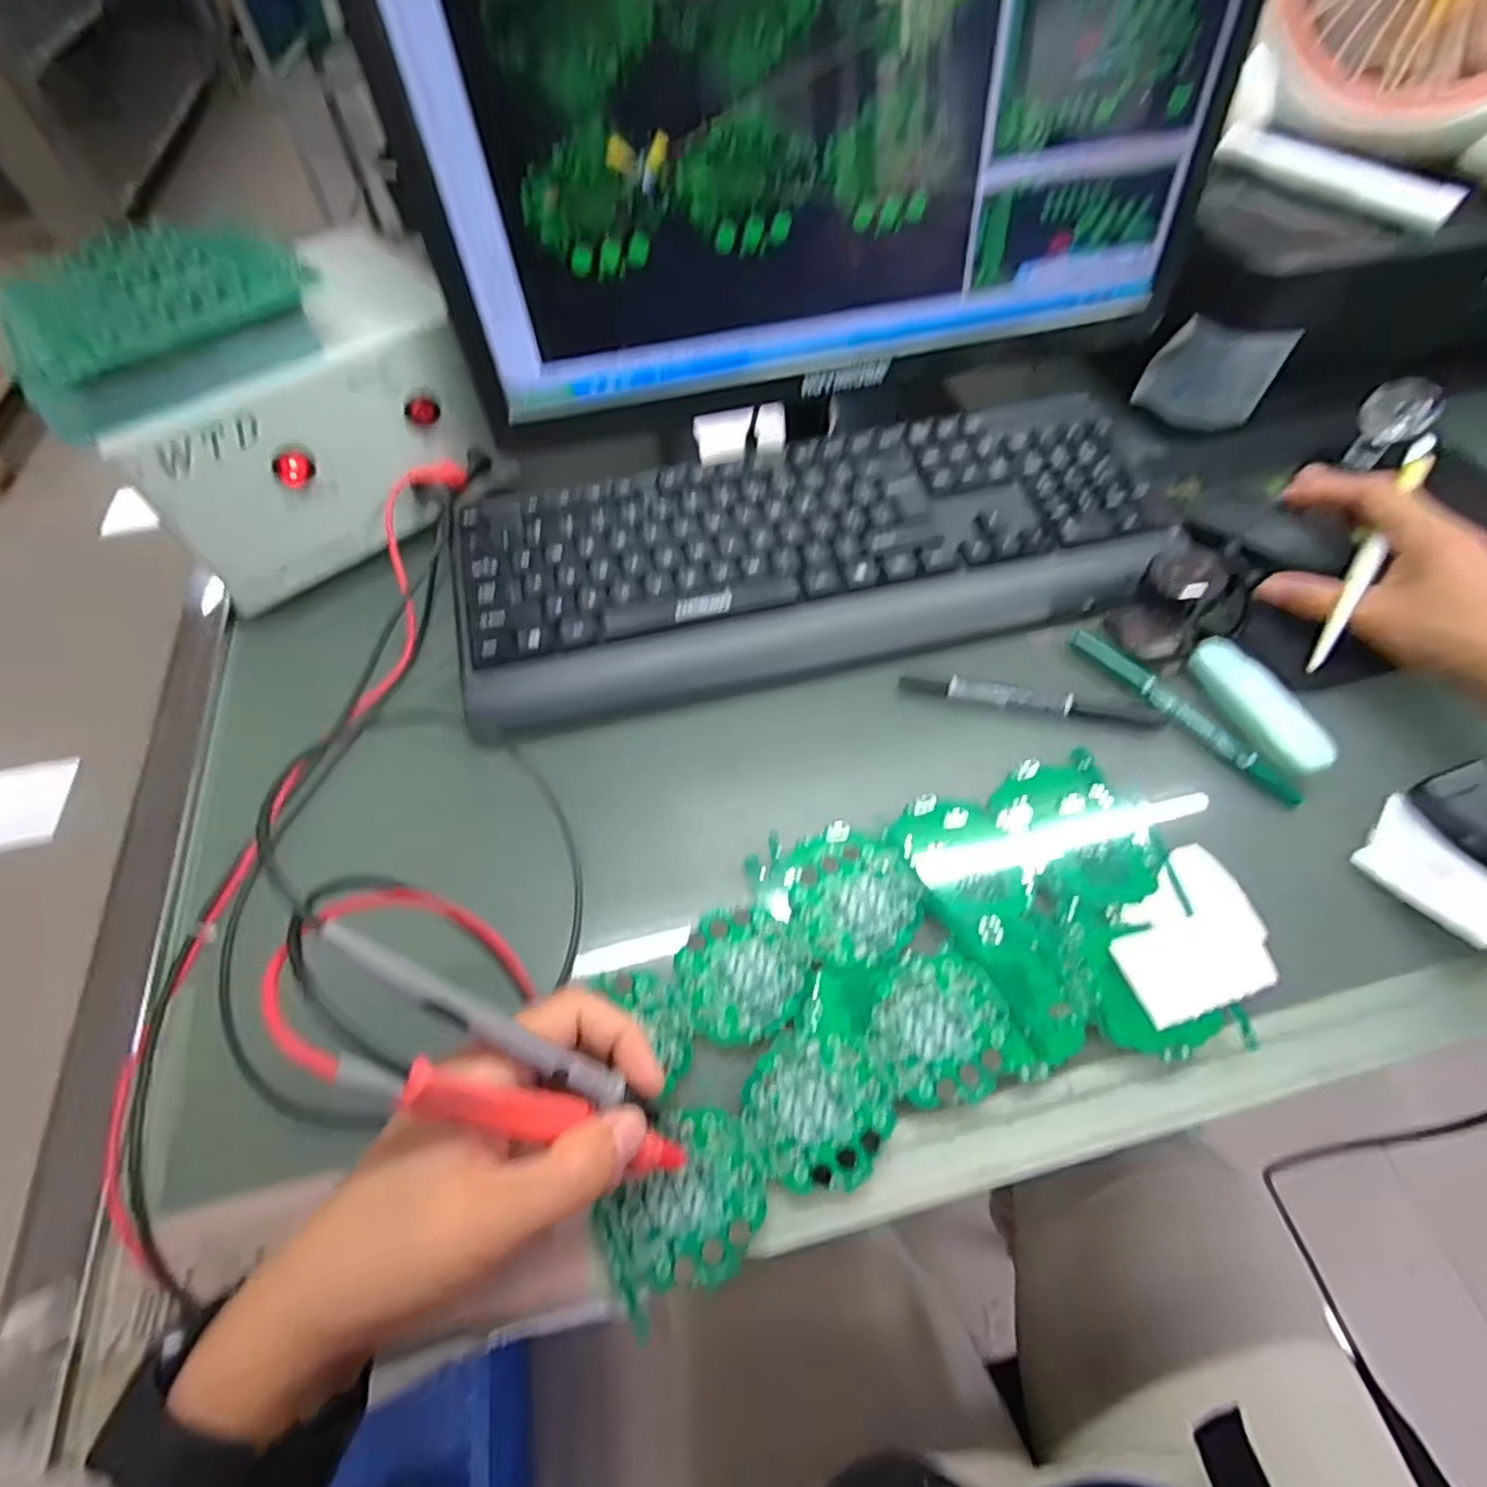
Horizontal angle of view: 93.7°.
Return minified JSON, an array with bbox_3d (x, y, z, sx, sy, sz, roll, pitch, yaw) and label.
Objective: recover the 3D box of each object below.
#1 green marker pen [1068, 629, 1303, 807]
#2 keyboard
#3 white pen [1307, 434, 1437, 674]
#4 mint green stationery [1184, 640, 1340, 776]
[{"bbox_3d":[0.236,-0.018,0.376,0.014,0.010,0.136,-36,68,-17],"label":"green marker pen"},{"bbox_3d":[0.048,-0.119,0.427,0.430,0.025,0.162,-13,63,-7],"label":"keyboard"},{"bbox_3d":[0.345,-0.105,0.385,0.015,0.017,0.152,28,85,13],"label":"white pen"},{"bbox_3d":[0.273,-0.023,0.368,0.025,0.015,0.086,-16,64,-9],"label":"mint green stationery"}]

